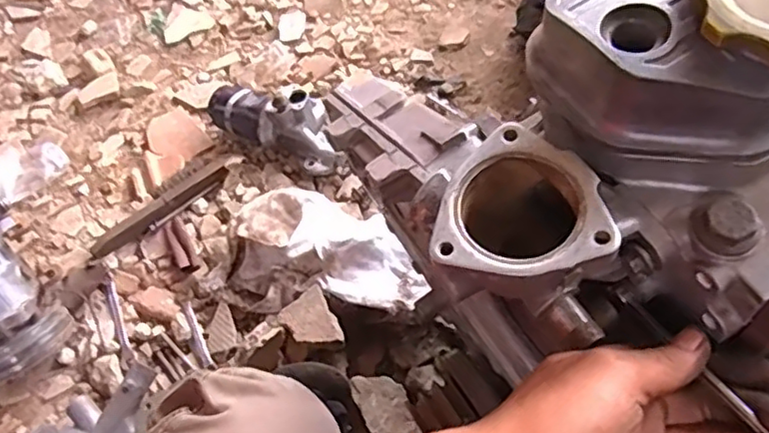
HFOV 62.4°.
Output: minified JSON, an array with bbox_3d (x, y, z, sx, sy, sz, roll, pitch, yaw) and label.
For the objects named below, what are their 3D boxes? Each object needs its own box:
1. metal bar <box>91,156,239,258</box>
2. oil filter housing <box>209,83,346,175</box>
[{"bbox_3d":[-0.329,-0.017,0.971,0.249,0.036,0.034,-36,63,-17],"label":"metal bar"},{"bbox_3d":[-0.167,-0.157,1.011,0.234,0.097,0.100,23,63,17],"label":"oil filter housing"}]

